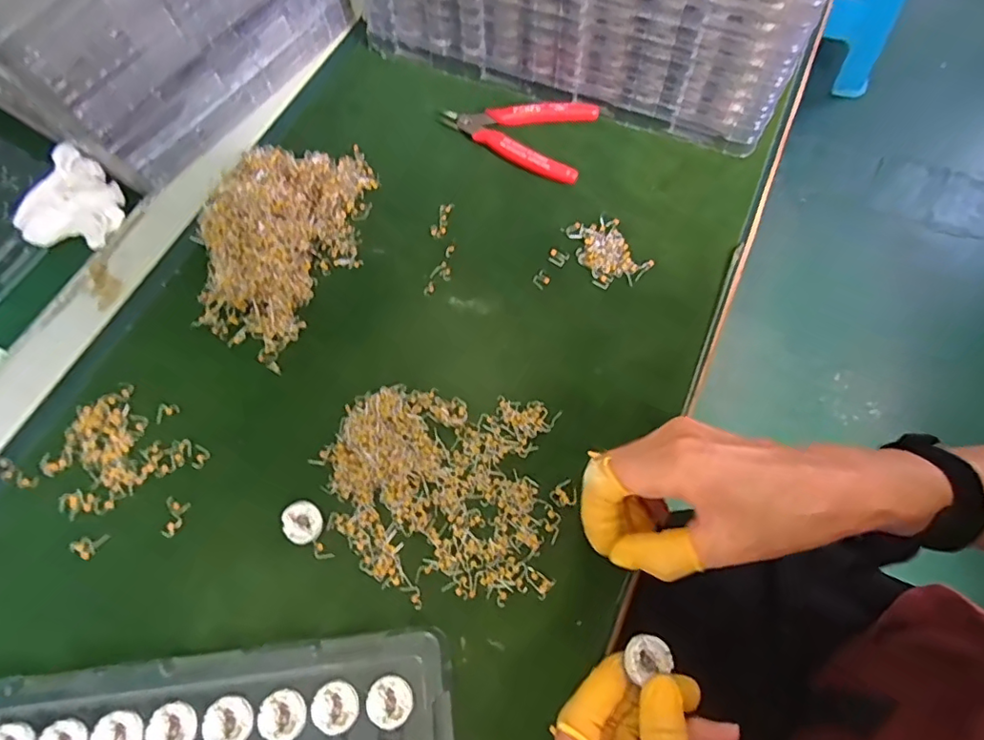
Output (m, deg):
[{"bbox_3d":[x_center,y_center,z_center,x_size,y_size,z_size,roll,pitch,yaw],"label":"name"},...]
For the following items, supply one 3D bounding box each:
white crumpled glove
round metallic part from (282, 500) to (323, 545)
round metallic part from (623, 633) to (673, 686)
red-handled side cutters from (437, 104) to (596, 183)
[{"bbox_3d":[-0.323,-0.125,0.426,0.068,0.036,0.074,-39,69,-14],"label":"white crumpled glove"},{"bbox_3d":[-0.112,0.091,0.330,0.022,0.013,0.023,-1,65,2],"label":"round metallic part"},{"bbox_3d":[0.076,0.140,0.271,0.022,0.006,0.019,-29,67,-11],"label":"round metallic part"},{"bbox_3d":[0.018,-0.194,0.453,0.121,0.013,0.075,15,67,9],"label":"red-handled side cutters"}]

